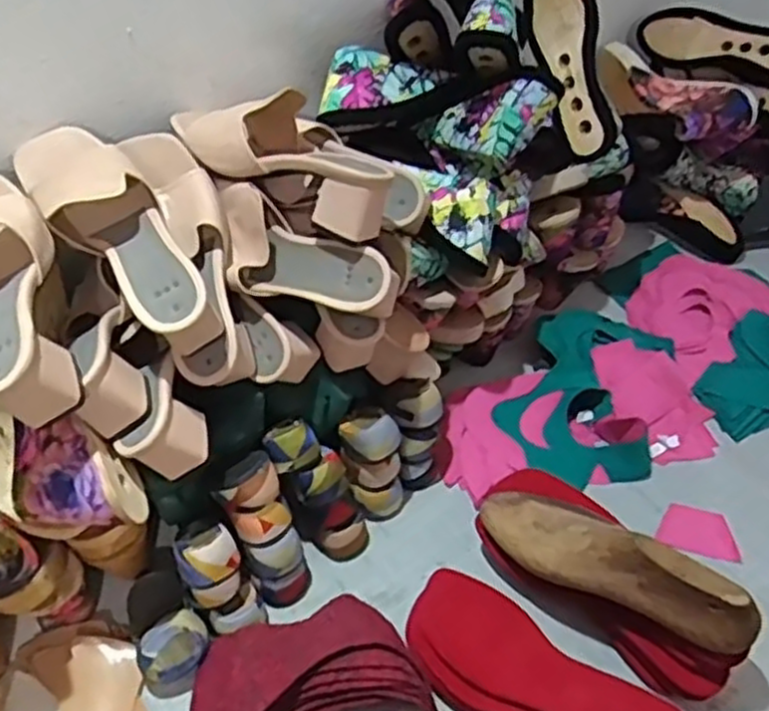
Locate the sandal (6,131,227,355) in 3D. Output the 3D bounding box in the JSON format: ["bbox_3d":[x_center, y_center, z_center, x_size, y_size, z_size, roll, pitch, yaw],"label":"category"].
[{"bbox_3d":[-0.224,-0.108,0.634,0.086,0.084,0.235,-34,75,-28],"label":"sandal"}]

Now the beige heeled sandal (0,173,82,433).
[{"bbox_3d":[-0.295,-0.050,0.582,0.094,0.090,0.226,-23,50,-20],"label":"beige heeled sandal"}]

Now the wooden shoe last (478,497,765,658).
[{"bbox_3d":[0.190,0.172,0.652,0.246,0.091,0.072,17,46,41],"label":"wooden shoe last"}]

